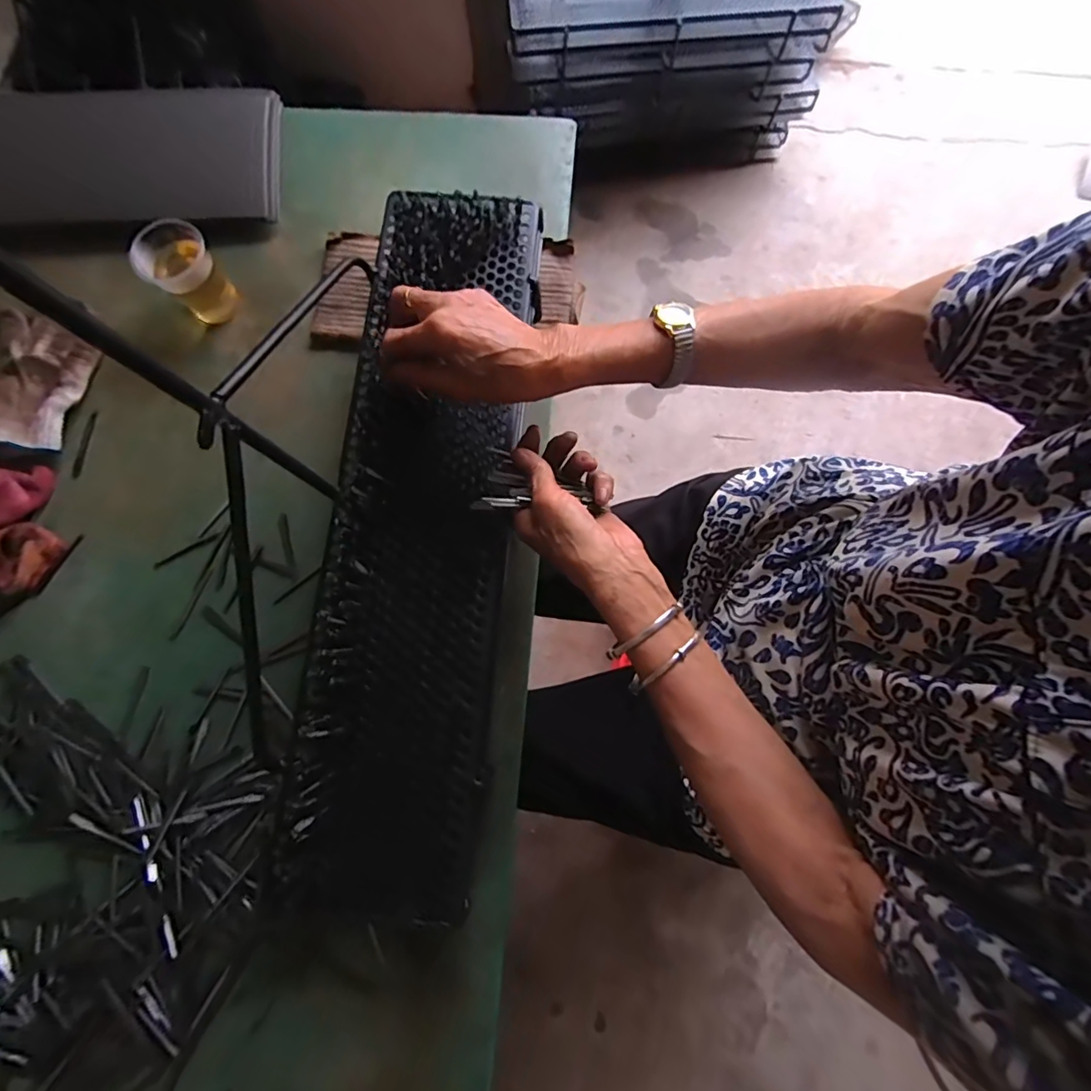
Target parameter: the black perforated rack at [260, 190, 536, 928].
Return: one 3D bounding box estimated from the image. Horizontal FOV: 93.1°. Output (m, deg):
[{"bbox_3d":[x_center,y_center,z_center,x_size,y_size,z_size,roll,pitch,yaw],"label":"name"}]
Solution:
[{"bbox_3d":[-0.099,-0.027,0.432,0.149,0.058,0.586,4,79,2],"label":"black perforated rack"}]

